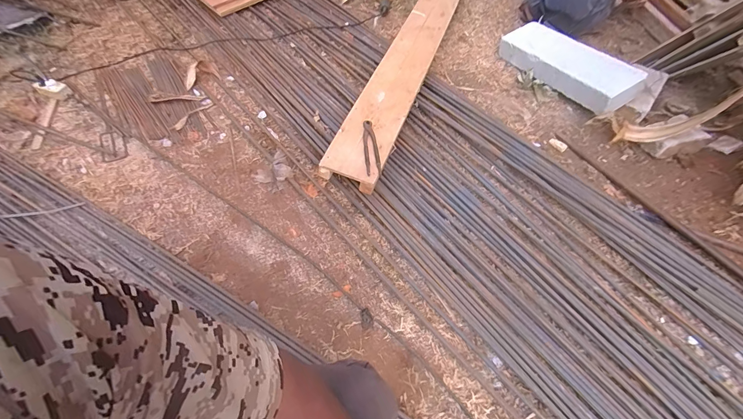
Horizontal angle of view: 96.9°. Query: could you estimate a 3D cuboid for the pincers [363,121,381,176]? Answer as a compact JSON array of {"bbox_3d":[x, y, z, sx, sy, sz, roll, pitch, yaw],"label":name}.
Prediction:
[{"bbox_3d":[-0.002,-0.196,1.021,0.044,0.020,0.208,-2,57,-8],"label":"pincers"}]

